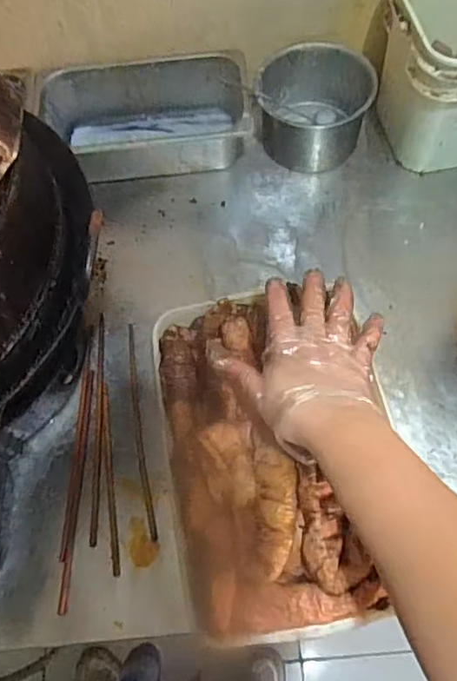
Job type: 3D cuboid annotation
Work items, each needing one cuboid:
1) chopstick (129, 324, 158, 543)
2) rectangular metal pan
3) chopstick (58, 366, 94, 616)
[{"bbox_3d":[-0.115,0.110,0.689,0.013,0.006,0.285,-10,65,-2],"label":"chopstick"},{"bbox_3d":[-0.127,-0.335,0.827,0.308,0.111,0.175,-9,65,-1],"label":"rectangular metal pan"},{"bbox_3d":[-0.188,0.177,0.664,0.010,0.007,0.292,-1,66,3],"label":"chopstick"}]

